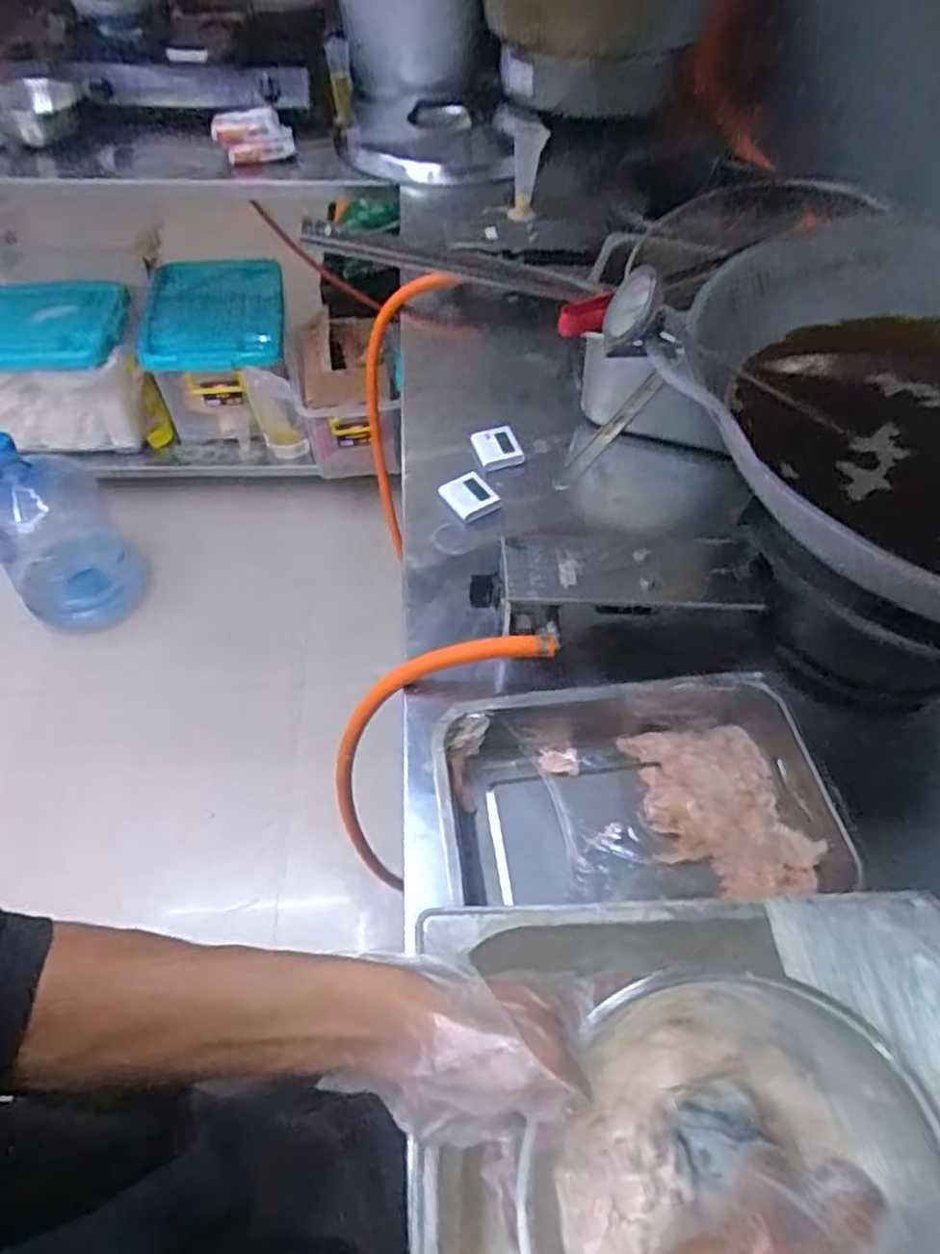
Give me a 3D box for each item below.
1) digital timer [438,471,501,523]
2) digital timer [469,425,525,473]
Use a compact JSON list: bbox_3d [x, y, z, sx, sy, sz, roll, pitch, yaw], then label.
[{"bbox_3d":[-0.001,-0.152,0.851,0.053,0.017,0.062,-26,57,-20],"label":"digital timer"},{"bbox_3d":[0.036,-0.220,0.900,0.059,0.016,0.069,-12,53,-10],"label":"digital timer"}]

